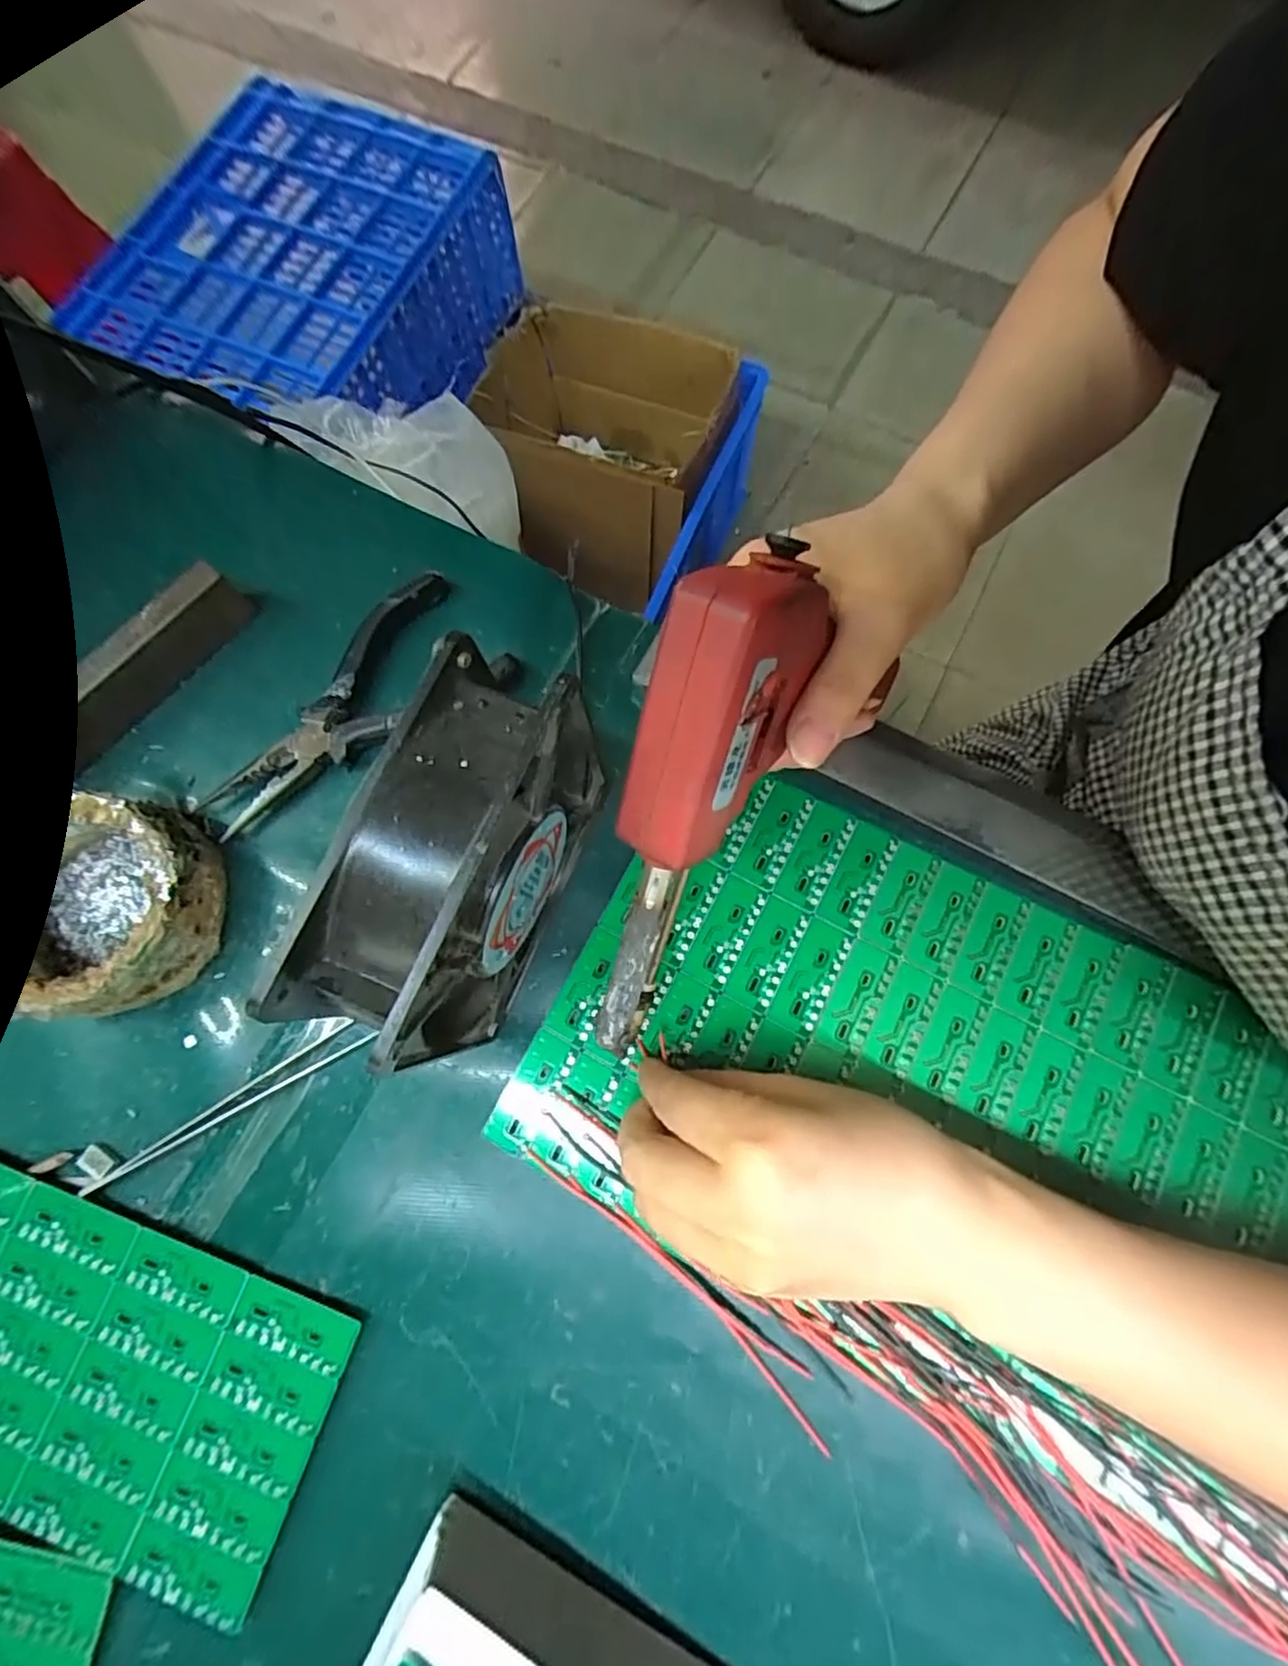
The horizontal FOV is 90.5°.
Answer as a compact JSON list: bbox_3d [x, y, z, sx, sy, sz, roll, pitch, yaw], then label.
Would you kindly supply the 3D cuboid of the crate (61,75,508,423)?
[{"bbox_3d":[-0.435,-0.727,0.877,0.387,0.176,0.473,19,77,6],"label":"crate"}]

